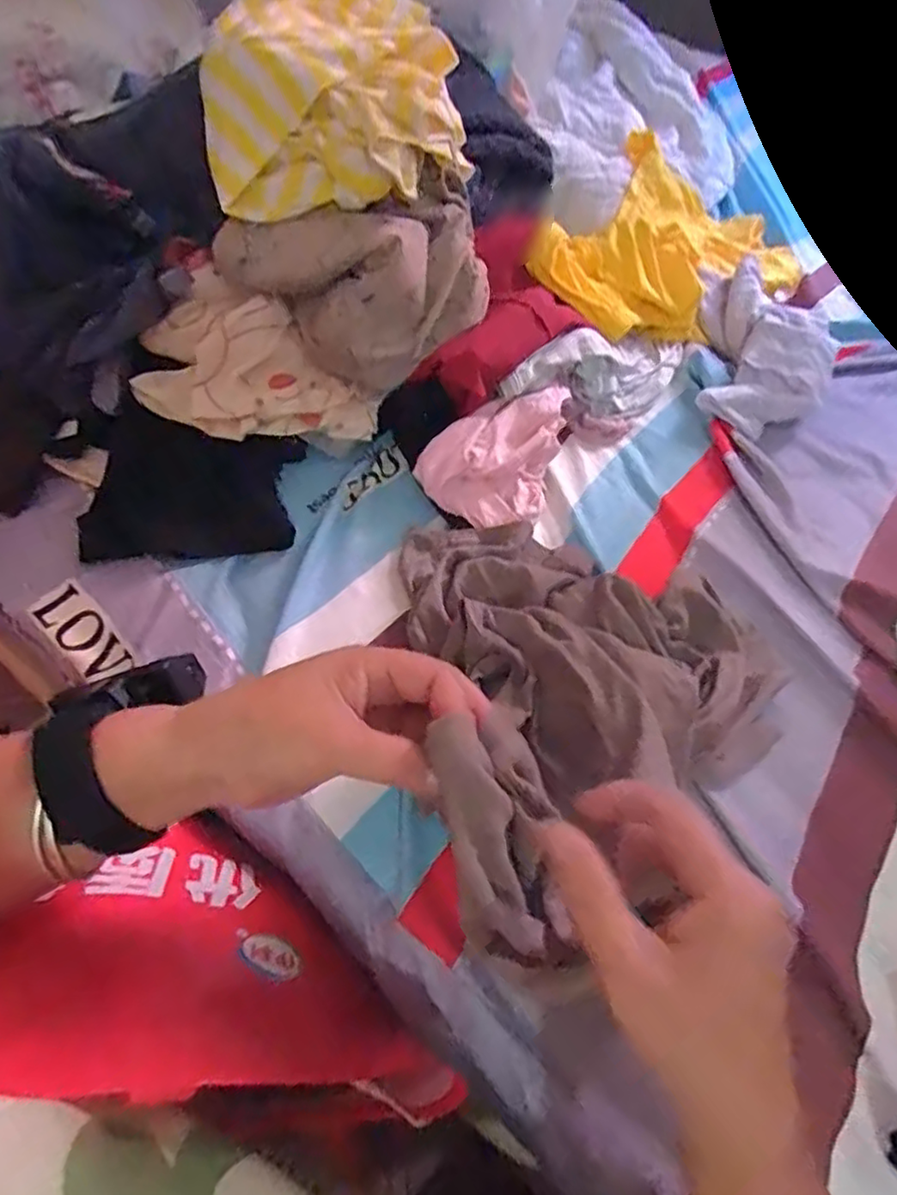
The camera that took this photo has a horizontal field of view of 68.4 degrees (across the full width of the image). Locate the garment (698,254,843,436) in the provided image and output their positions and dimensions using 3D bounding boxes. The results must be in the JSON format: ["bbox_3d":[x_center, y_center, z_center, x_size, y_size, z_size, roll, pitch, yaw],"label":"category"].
[{"bbox_3d":[0.300,-0.238,0.628,0.121,0.055,0.193,11,56,2],"label":"garment"}]

